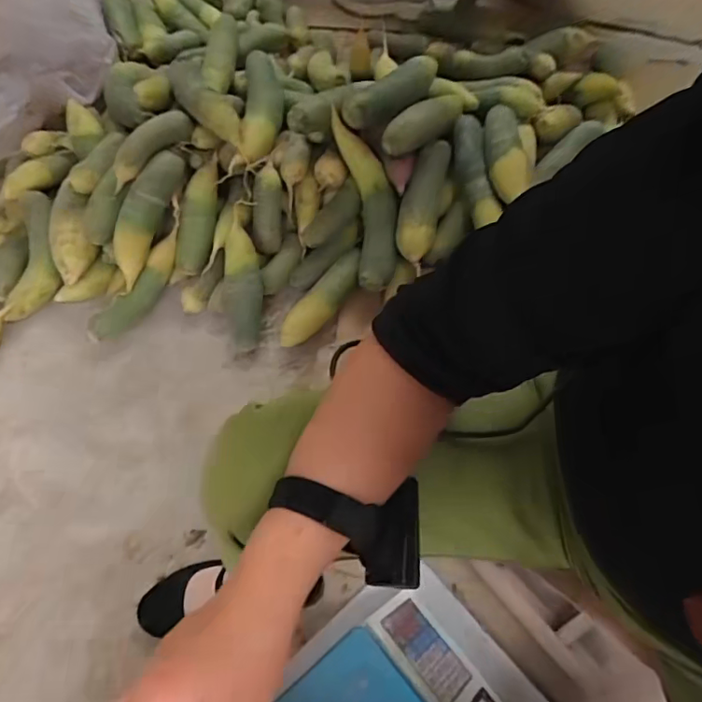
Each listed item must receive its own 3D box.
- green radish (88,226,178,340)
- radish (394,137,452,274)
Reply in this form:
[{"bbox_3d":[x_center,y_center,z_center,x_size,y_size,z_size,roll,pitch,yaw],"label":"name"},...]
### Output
[{"bbox_3d":[-0.372,-0.114,0.967,0.048,0.062,0.233,41,94,20],"label":"green radish"},{"bbox_3d":[0.118,-0.248,0.934,0.065,0.053,0.210,14,100,8],"label":"radish"}]

